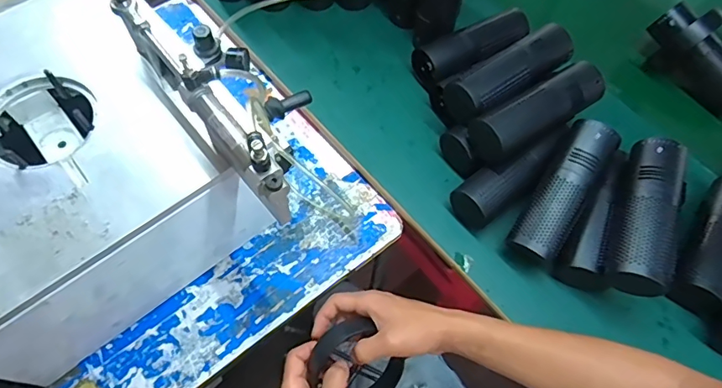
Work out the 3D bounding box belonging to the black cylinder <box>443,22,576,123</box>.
[{"bbox_3d":[0.177,-0.142,0.562,0.165,0.050,0.057,-28,68,-17],"label":"black cylinder"}]

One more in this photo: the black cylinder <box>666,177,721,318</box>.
[{"bbox_3d":[0.397,0.052,0.536,0.055,0.049,0.168,36,66,14],"label":"black cylinder"}]

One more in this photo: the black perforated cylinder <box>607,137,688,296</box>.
[{"bbox_3d":[0.297,0.020,0.495,0.052,0.043,0.164,19,64,6],"label":"black perforated cylinder"}]

